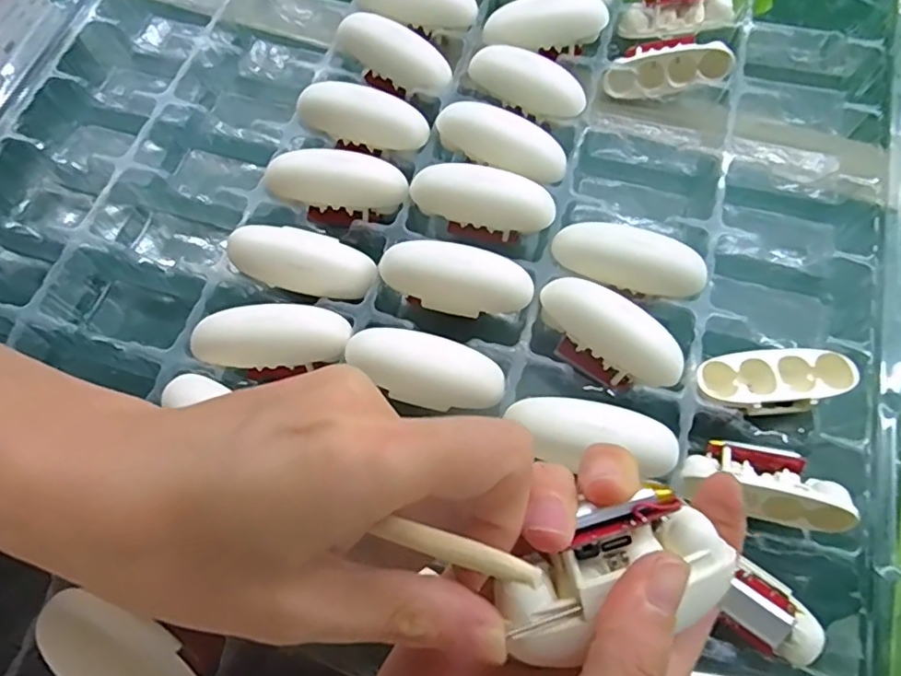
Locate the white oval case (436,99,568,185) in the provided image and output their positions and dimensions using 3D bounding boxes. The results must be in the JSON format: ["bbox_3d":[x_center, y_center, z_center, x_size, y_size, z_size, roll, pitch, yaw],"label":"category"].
[{"bbox_3d":[0.027,-0.098,0.294,0.065,0.015,0.024,24,69,10],"label":"white oval case"}]

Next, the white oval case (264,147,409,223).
[{"bbox_3d":[-0.055,-0.075,0.289,0.064,0.024,0.020,6,67,-10],"label":"white oval case"}]

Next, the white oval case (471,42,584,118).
[{"bbox_3d":[0.040,-0.135,0.310,0.066,0.022,0.019,37,72,15],"label":"white oval case"}]

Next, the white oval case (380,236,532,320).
[{"bbox_3d":[0.003,-0.027,0.261,0.065,0.019,0.025,11,67,5],"label":"white oval case"}]

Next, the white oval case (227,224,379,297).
[{"bbox_3d":[-0.066,-0.034,0.264,0.062,0.016,0.026,14,68,7],"label":"white oval case"}]

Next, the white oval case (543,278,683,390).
[{"bbox_3d":[0.068,0.000,0.259,0.065,0.021,0.031,36,72,15],"label":"white oval case"}]

